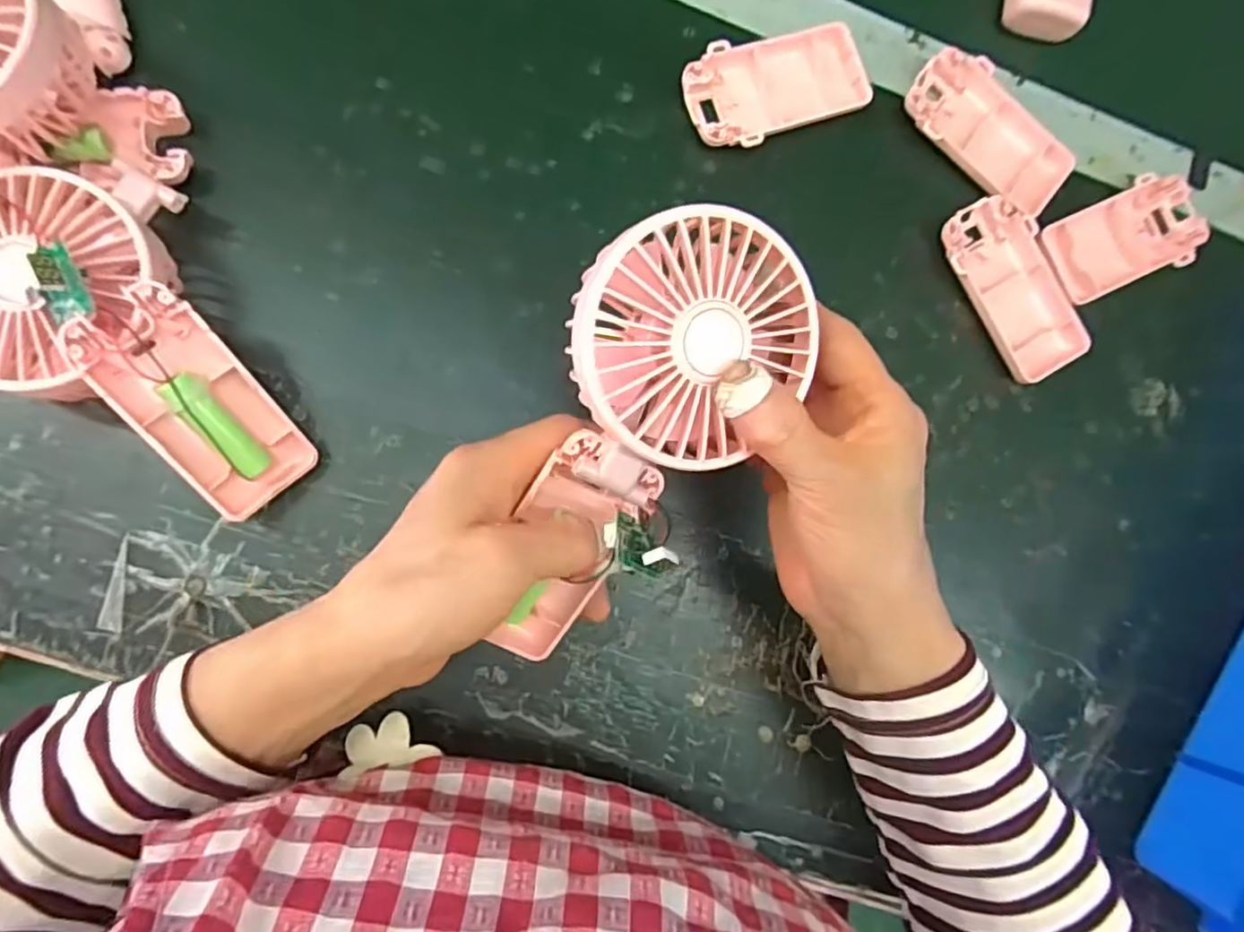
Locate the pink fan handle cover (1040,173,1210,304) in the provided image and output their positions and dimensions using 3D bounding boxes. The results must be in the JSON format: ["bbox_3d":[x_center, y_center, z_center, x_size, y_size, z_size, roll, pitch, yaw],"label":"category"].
[{"bbox_3d":[0.276,-0.125,0.372,0.096,0.010,0.050,-29,90,-9],"label":"pink fan handle cover"}]

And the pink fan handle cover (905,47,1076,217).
[{"bbox_3d":[0.196,-0.177,0.365,0.096,0.015,0.051,38,81,-3],"label":"pink fan handle cover"}]

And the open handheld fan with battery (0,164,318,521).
[{"bbox_3d":[-0.206,-0.044,0.275,0.080,0.061,0.154,-41,92,-9],"label":"open handheld fan with battery"}]

